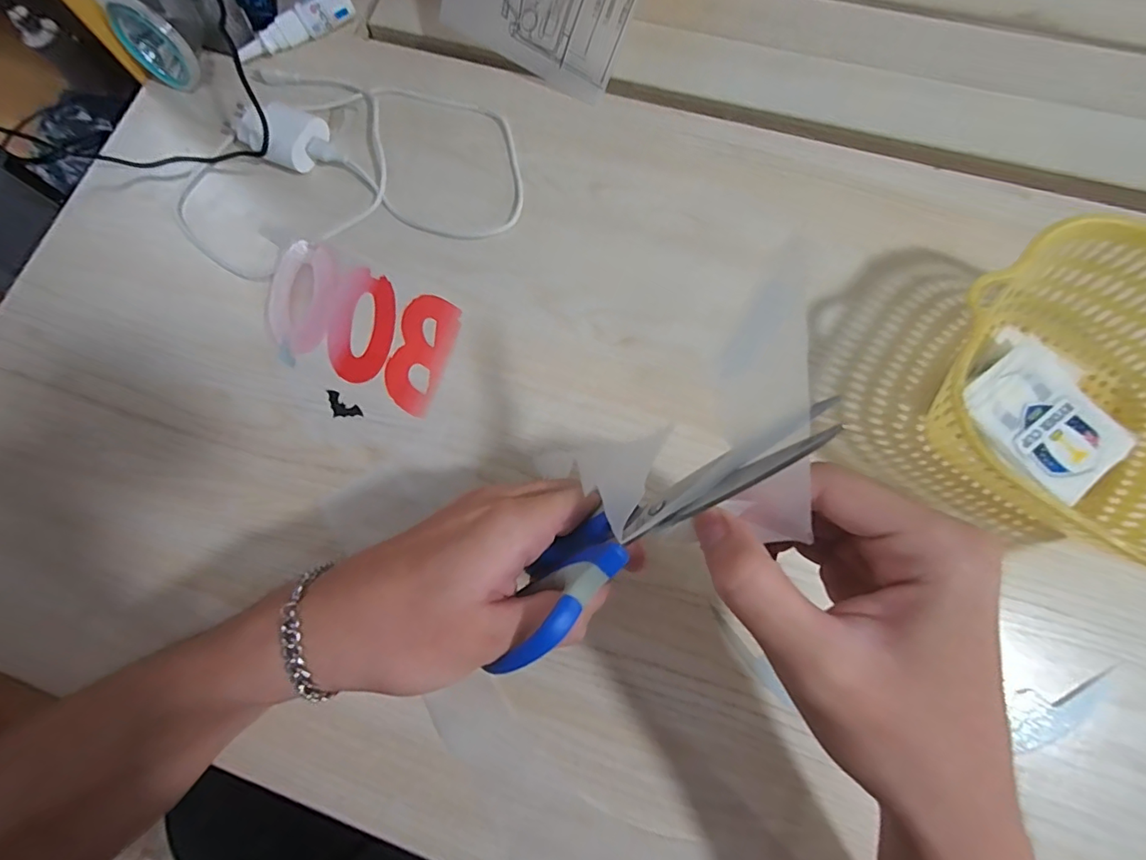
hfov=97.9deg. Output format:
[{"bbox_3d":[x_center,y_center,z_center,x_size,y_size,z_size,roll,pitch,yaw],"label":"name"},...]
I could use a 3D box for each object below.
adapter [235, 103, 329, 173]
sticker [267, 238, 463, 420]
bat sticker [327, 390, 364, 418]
[{"bbox_3d":[-0.216,-0.222,0.363,0.057,0.036,0.047,34,79,9],"label":"adapter"},{"bbox_3d":[-0.148,-0.073,0.346,0.141,0.007,0.080,26,78,7],"label":"sticker"},{"bbox_3d":[-0.153,-0.015,0.330,0.027,0.004,0.013,32,82,5],"label":"bat sticker"}]

